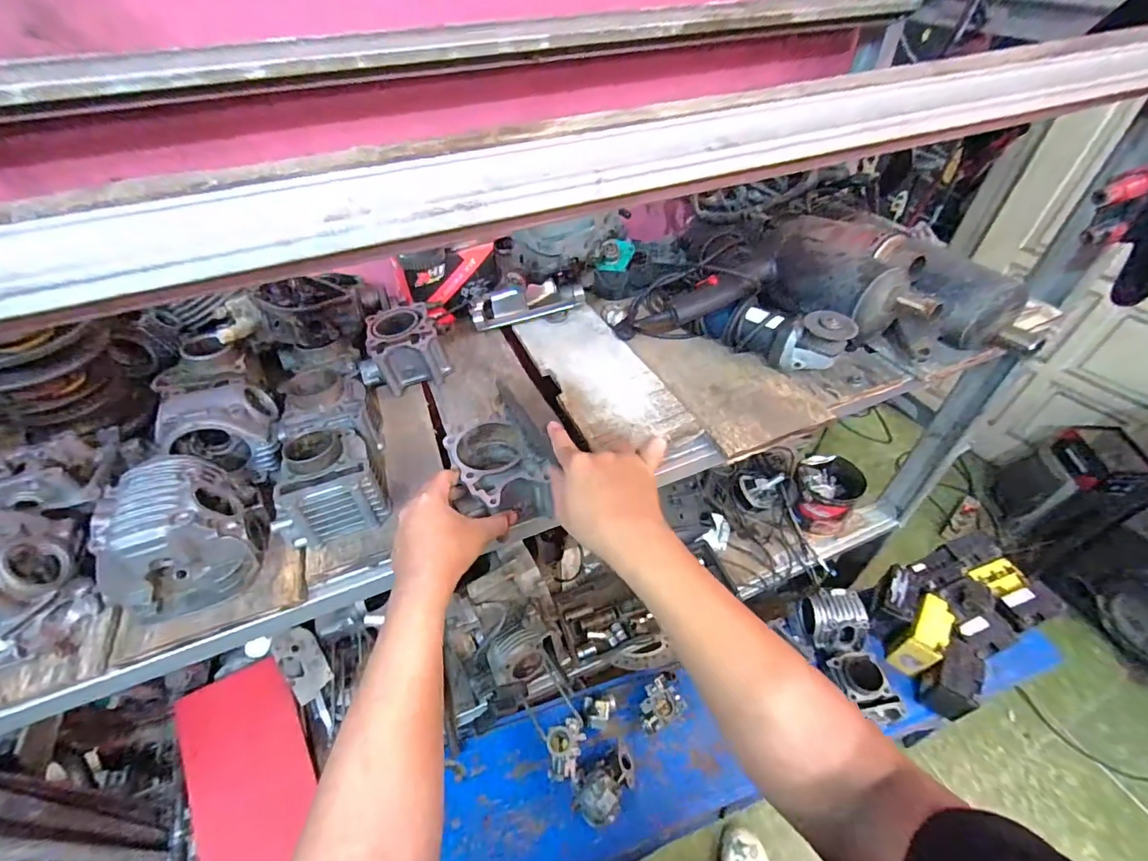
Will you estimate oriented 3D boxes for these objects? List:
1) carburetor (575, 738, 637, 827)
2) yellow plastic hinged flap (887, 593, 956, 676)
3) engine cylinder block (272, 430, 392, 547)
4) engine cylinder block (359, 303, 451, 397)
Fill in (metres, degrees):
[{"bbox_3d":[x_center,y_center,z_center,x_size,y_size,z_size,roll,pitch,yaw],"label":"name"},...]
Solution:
[{"bbox_3d":[0.059,0.607,0.845,0.087,0.097,0.133,32,55,28],"label":"carburetor"},{"bbox_3d":[0.705,0.418,0.985,0.058,0.129,0.128,29,54,26],"label":"yellow plastic hinged flap"},{"bbox_3d":[-0.280,0.065,0.556,0.109,0.080,0.107,-18,49,-15],"label":"engine cylinder block"},{"bbox_3d":[-0.254,-0.117,0.724,0.117,0.072,0.135,-11,47,-9],"label":"engine cylinder block"}]

